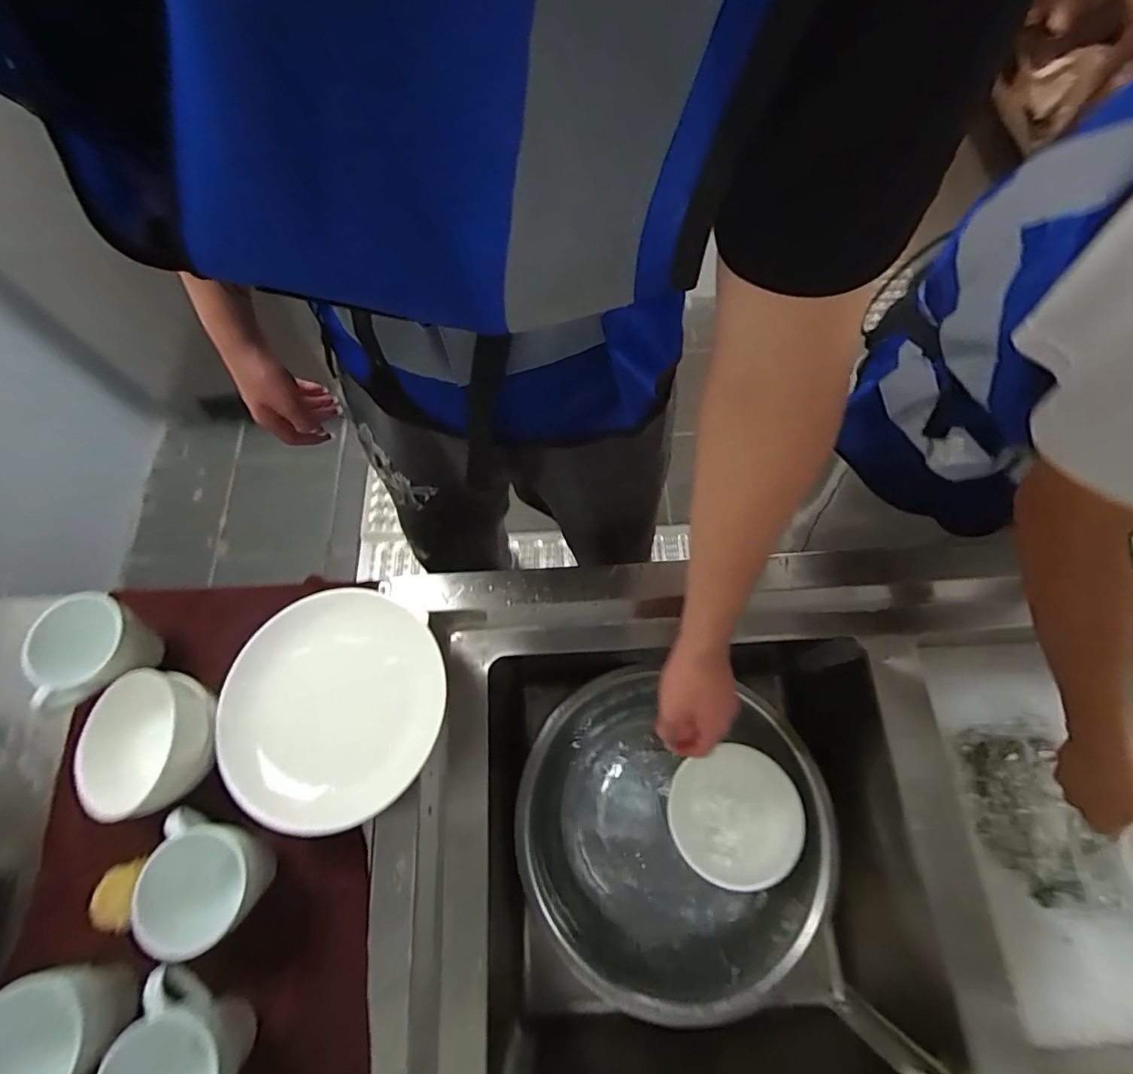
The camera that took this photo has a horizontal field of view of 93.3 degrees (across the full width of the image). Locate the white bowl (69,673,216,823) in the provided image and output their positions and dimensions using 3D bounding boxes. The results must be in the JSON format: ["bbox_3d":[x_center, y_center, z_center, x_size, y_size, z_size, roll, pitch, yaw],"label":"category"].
[{"bbox_3d":[-0.364,0.176,0.458,0.102,0.050,0.112,-1,68,2],"label":"white bowl"}]

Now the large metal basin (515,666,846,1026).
[{"bbox_3d":[0.117,0.356,0.651,0.349,0.099,0.326,-1,68,2],"label":"large metal basin"}]

